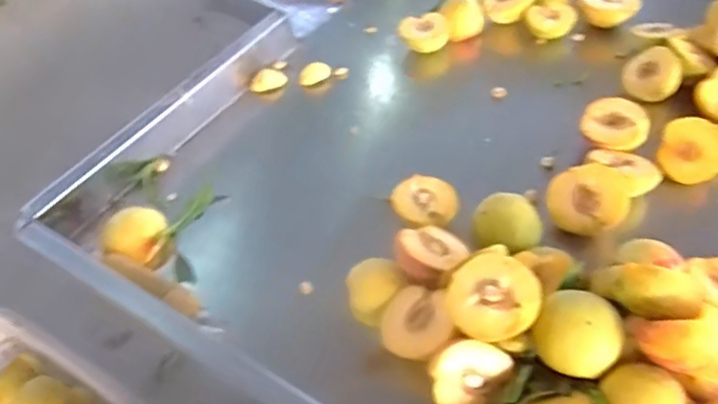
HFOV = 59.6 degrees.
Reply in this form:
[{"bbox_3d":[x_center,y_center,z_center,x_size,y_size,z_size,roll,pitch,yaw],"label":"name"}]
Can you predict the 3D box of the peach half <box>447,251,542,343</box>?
[{"bbox_3d":[0.104,0.076,0.485,0.066,0.032,0.066,-6,66,14],"label":"peach half"}]

